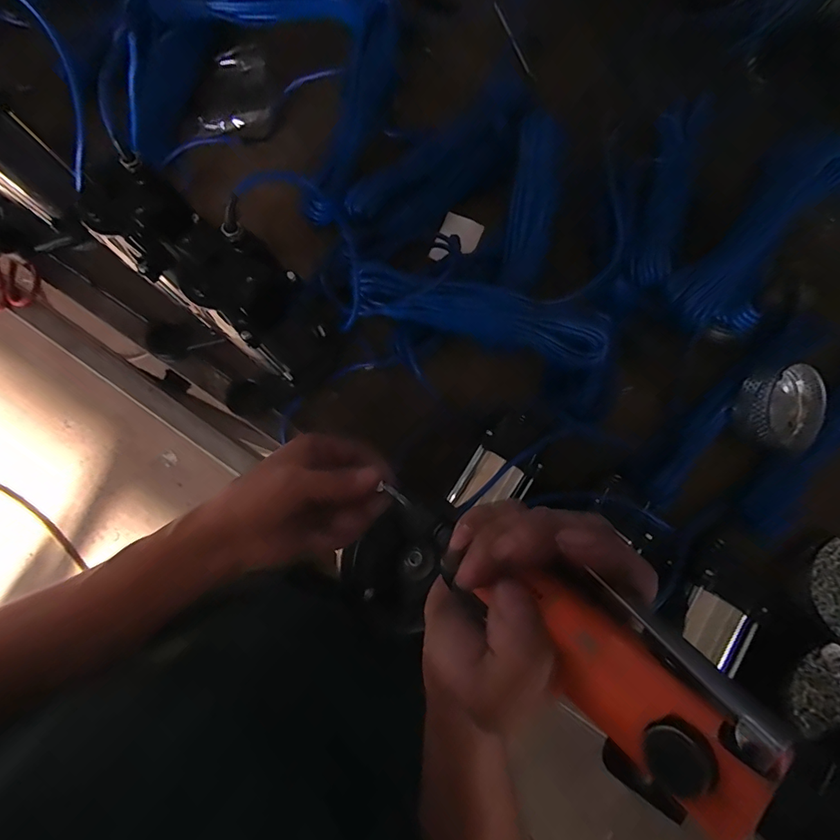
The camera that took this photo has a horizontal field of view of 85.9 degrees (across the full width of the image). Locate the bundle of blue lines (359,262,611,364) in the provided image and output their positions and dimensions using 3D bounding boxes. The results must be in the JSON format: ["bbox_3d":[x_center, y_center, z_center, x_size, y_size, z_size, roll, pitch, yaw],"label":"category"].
[{"bbox_3d":[0.082,-0.133,0.604,0.335,0.078,0.073,12,79,3],"label":"bundle of blue lines"}]

